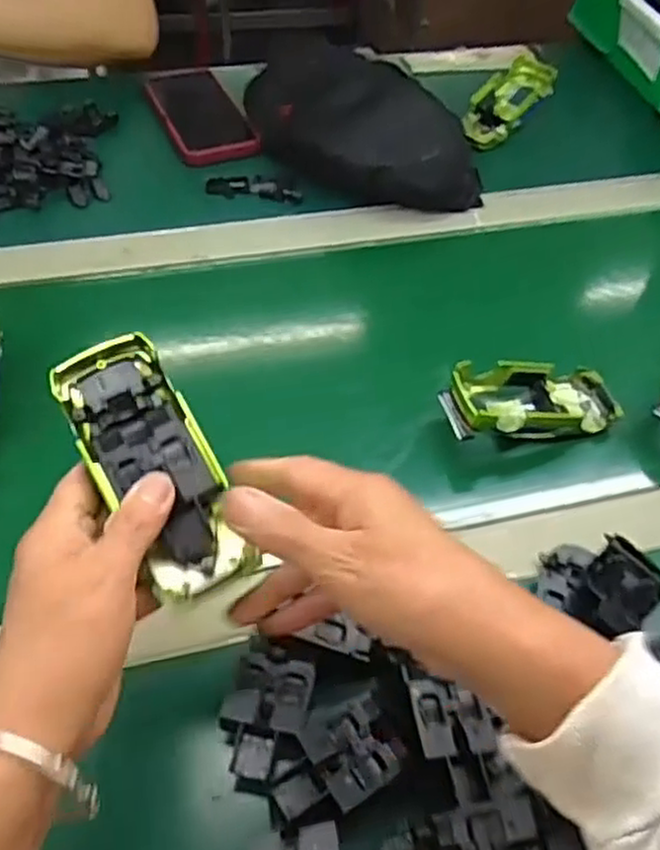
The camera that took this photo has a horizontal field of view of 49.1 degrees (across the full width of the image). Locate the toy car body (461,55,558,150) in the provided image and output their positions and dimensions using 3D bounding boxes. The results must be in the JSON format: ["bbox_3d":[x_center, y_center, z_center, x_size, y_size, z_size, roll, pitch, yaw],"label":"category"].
[{"bbox_3d":[0.186,-0.351,0.787,0.066,0.037,0.128,37,62,24],"label":"toy car body"}]

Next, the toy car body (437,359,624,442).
[{"bbox_3d":[0.149,-0.014,0.532,0.132,0.037,0.060,-3,51,-24],"label":"toy car body"}]

